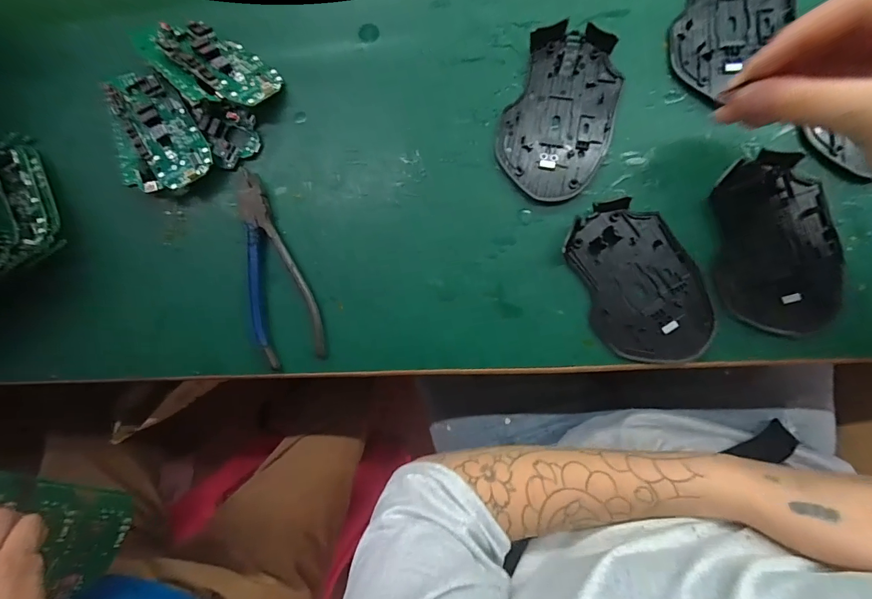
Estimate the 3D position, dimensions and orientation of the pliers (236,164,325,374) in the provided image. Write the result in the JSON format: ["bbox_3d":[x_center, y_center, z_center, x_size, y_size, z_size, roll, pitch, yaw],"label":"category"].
[{"bbox_3d":[-0.124,-0.024,0.299,0.048,0.009,0.148,-17,87,6],"label":"pliers"}]

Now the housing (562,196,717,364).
[{"bbox_3d":[0.137,-0.011,0.267,0.072,0.011,0.110,-21,87,6],"label":"housing"}]

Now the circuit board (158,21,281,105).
[{"bbox_3d":[-0.158,-0.177,0.294,0.087,0.010,0.044,35,63,2],"label":"circuit board"}]

